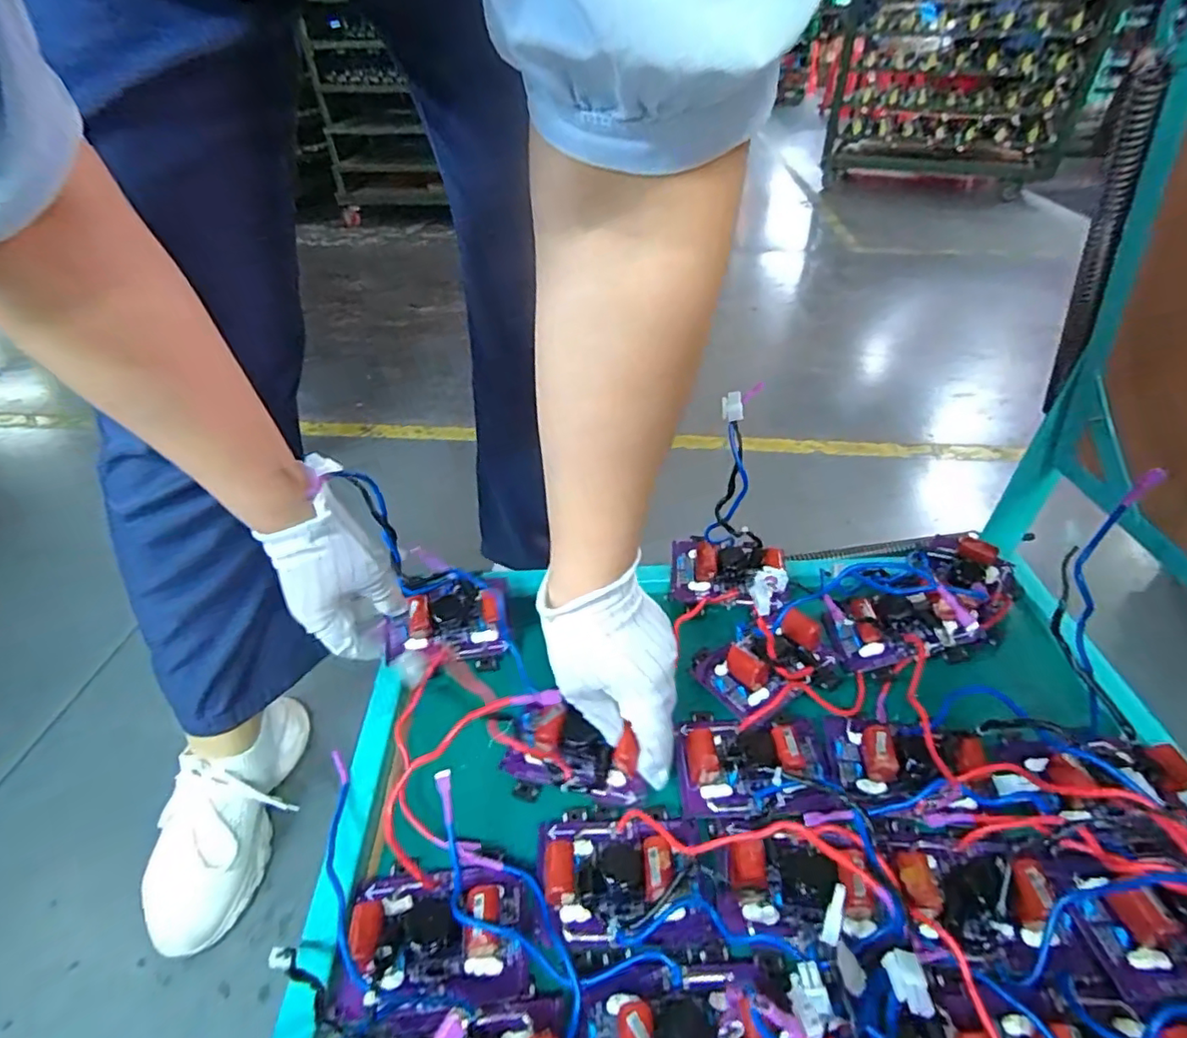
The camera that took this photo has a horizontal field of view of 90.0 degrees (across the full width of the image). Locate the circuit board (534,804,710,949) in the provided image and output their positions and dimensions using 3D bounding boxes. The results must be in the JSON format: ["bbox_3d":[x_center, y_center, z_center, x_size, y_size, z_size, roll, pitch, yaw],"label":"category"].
[{"bbox_3d":[0.019,0.201,0.343,0.102,0.039,0.076,-4,40,-1],"label":"circuit board"}]

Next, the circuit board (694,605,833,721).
[{"bbox_3d":[0.129,0.102,0.441,0.097,0.033,0.069,-17,42,-16],"label":"circuit board"}]

